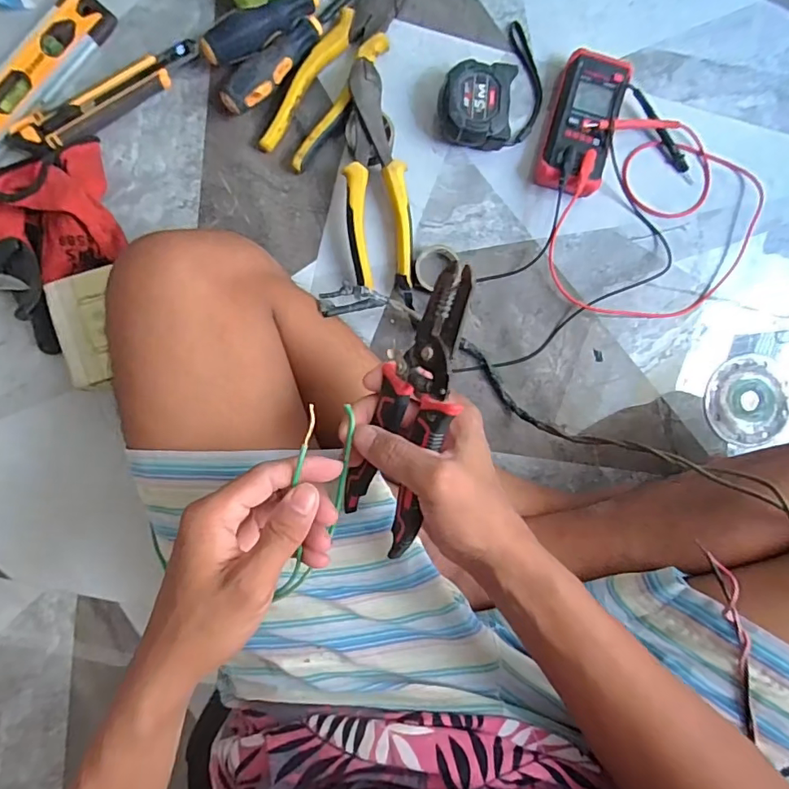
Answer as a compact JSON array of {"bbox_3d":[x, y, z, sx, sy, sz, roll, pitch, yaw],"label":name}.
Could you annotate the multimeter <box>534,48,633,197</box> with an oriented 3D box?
[{"bbox_3d":[0.173,-0.246,0.468,0.060,0.034,0.126,13,91,-3],"label":"multimeter"}]

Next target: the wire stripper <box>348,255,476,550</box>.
[{"bbox_3d":[0.012,0.009,0.301,0.011,0.059,0.169,3,112,-42],"label":"wire stripper"}]

